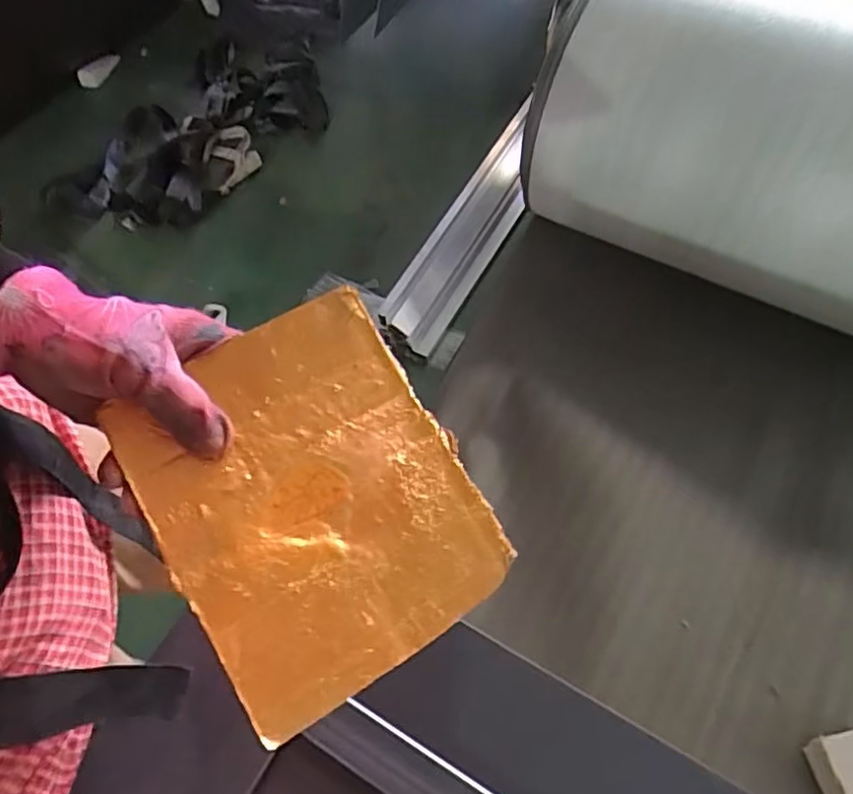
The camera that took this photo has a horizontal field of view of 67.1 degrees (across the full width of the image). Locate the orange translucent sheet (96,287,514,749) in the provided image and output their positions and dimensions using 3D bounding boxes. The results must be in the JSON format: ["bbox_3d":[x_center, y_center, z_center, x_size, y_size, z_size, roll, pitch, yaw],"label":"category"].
[{"bbox_3d":[-0.055,0.046,0.306,0.137,0.008,0.167,-29,79,-15],"label":"orange translucent sheet"}]

